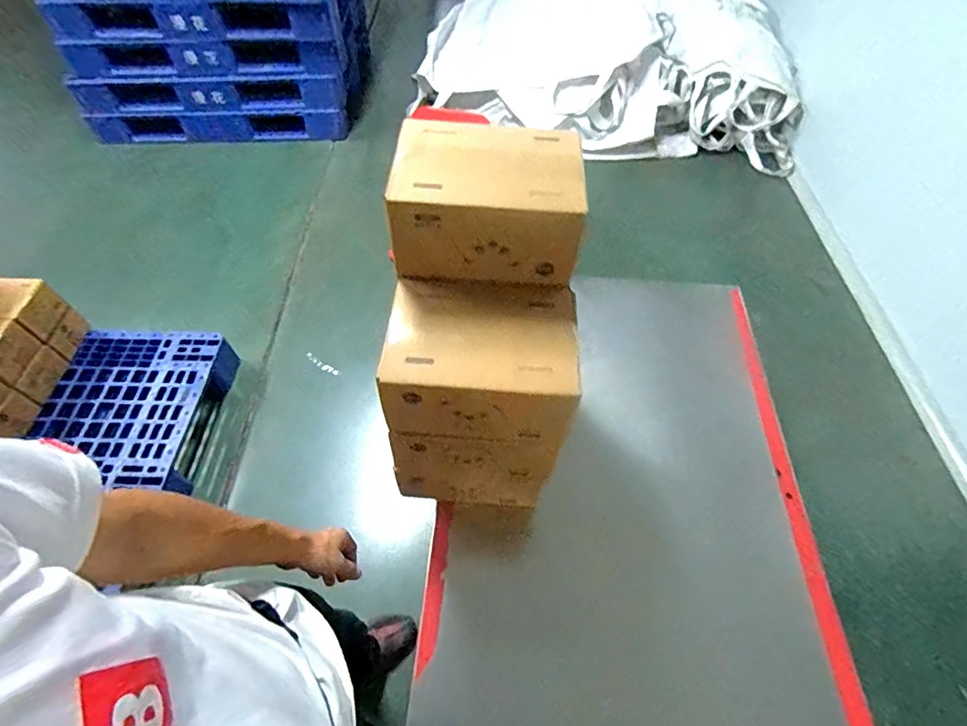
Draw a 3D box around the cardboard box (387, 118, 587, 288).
[{"bbox_3d":[0.006,-0.200,0.604,0.218,0.118,0.171,3,55,2],"label":"cardboard box"}]

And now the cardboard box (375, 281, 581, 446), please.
[{"bbox_3d":[-0.005,-0.002,0.602,0.225,0.113,0.158,3,55,2],"label":"cardboard box"}]

